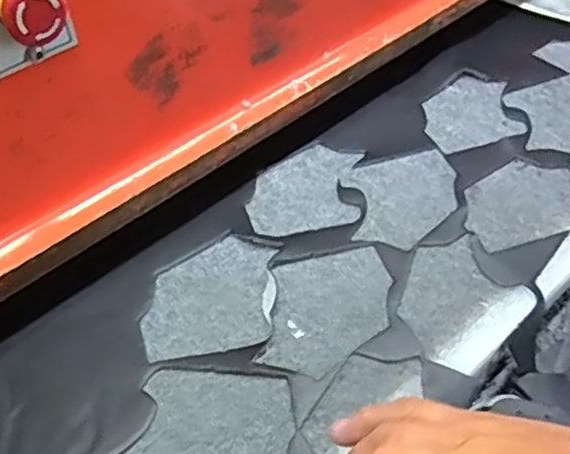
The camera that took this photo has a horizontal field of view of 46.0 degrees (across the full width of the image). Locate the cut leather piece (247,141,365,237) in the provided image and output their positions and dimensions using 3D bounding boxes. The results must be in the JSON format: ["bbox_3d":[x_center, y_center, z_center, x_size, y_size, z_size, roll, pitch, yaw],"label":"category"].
[{"bbox_3d":[0.021,-0.035,0.634,0.096,0.004,0.128,5,47,6],"label":"cut leather piece"}]

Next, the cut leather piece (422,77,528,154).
[{"bbox_3d":[0.193,-0.121,0.709,0.108,0.004,0.101,-16,50,-14],"label":"cut leather piece"}]

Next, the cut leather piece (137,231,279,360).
[{"bbox_3d":[-0.060,0.055,0.544,0.095,0.006,0.118,1,48,0],"label":"cut leather piece"}]

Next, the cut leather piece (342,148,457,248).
[{"bbox_3d":[0.111,-0.029,0.621,0.102,0.004,0.120,-3,48,-4],"label":"cut leather piece"}]

